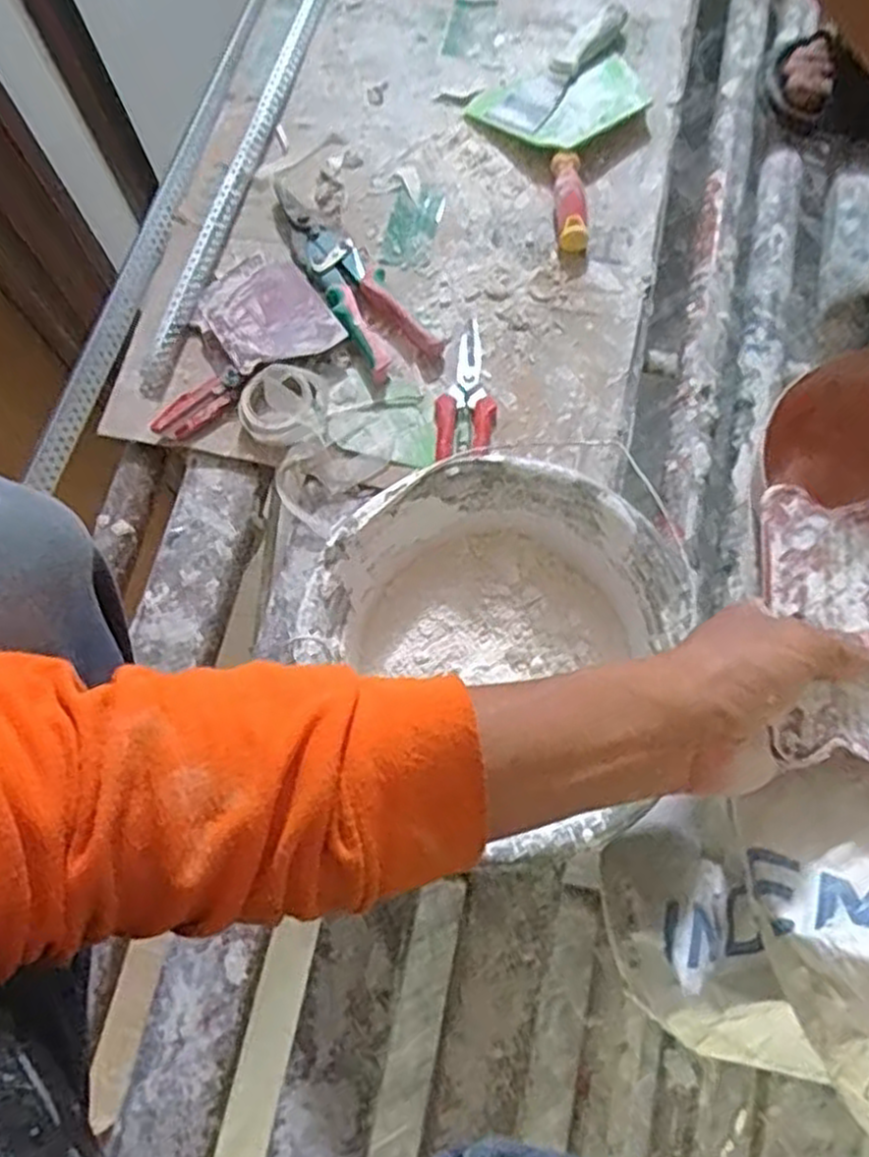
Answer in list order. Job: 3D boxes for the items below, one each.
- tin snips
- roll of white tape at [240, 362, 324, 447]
[{"bbox_3d":[-0.075,-0.276,0.732,0.067,0.027,0.235,-30,75,-8],"label":"tin snips"},{"bbox_3d":[-0.133,-0.150,0.690,0.074,0.026,0.067,-32,75,-8],"label":"roll of white tape"}]

